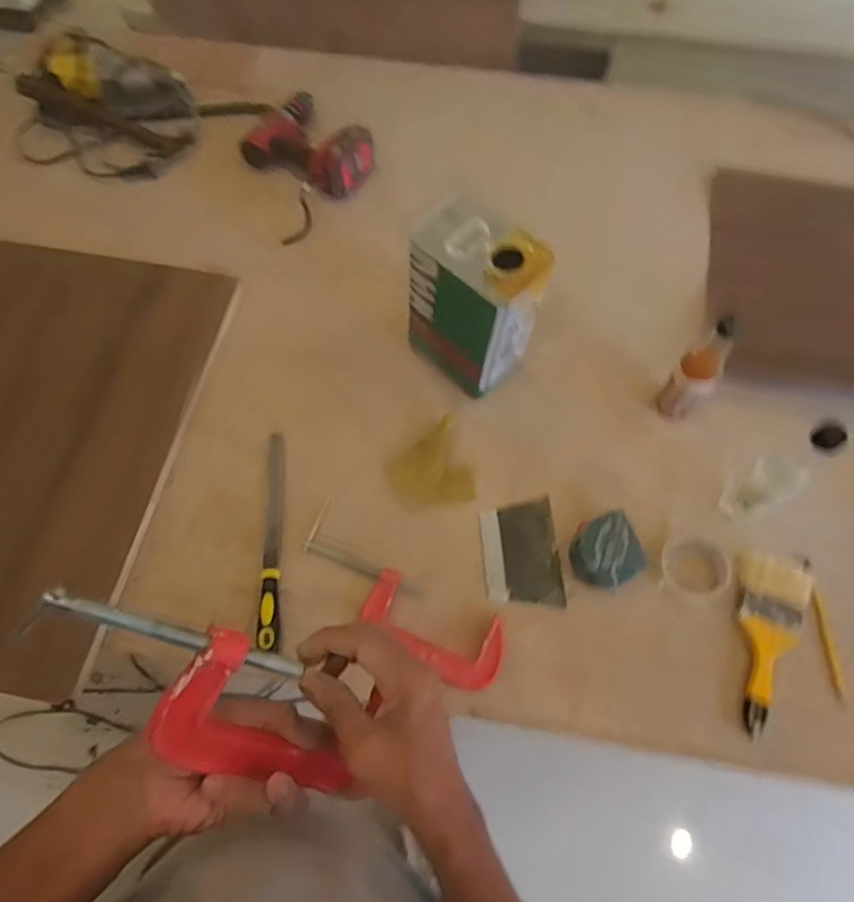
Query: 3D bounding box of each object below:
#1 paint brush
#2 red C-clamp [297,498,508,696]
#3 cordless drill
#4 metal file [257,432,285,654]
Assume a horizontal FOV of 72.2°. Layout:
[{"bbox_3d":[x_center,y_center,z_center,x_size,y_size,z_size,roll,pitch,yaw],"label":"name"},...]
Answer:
[{"bbox_3d":[0.403,0.227,0.701,0.078,0.013,0.210,23,65,11],"label":"paint brush"},{"bbox_3d":[-0.038,0.182,0.735,0.299,0.022,0.112,31,67,14],"label":"red C-clamp"},{"bbox_3d":[-0.209,-0.549,1.044,0.177,0.065,0.233,-40,70,-18],"label":"cordless drill"},{"bbox_3d":[-0.200,0.108,0.759,0.026,0.020,0.289,-3,63,-2],"label":"metal file"}]

